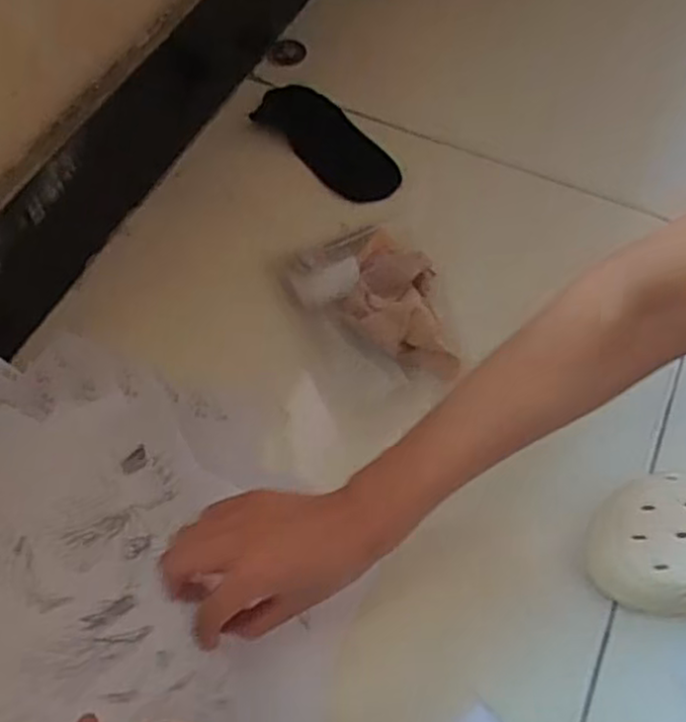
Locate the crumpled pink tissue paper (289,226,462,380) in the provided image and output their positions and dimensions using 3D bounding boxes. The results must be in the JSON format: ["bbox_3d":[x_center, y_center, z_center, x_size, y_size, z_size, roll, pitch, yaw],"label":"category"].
[{"bbox_3d":[0.037,-0.055,0.634,0.103,0.066,0.176,-36,66,-18],"label":"crumpled pink tissue paper"}]

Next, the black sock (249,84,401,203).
[{"bbox_3d":[-0.013,-0.234,0.762,0.084,0.012,0.181,-34,65,-17],"label":"black sock"}]

